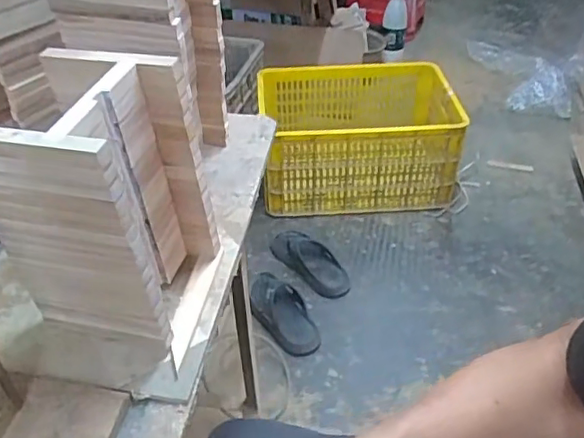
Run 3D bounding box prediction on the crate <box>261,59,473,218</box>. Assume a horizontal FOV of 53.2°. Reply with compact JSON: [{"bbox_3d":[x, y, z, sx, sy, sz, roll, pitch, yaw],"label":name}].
[{"bbox_3d":[0.193,-0.258,1.822,0.563,0.335,0.432,-4,40,-4],"label":"crate"}]

